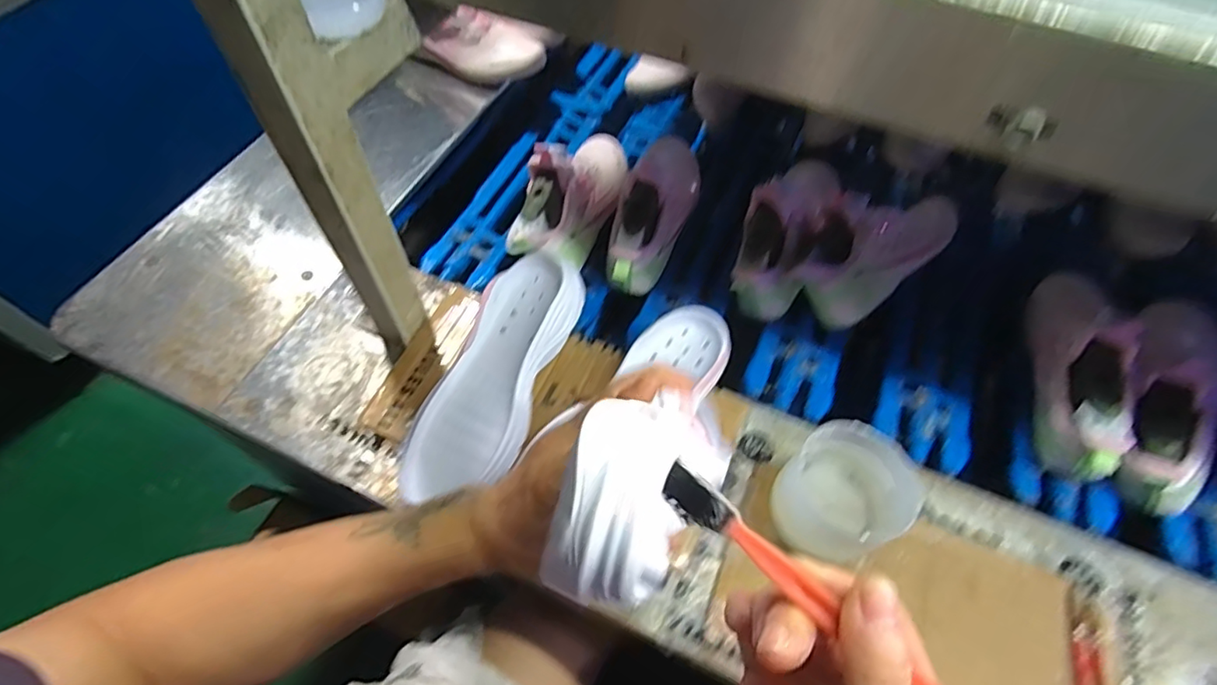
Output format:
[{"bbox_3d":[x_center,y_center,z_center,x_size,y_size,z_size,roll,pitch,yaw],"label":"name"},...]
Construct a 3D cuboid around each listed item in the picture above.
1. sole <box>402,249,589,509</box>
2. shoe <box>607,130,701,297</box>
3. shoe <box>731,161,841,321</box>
[{"bbox_3d":[-0.103,0.027,0.524,0.090,0.038,0.243,23,75,12],"label":"sole"},{"bbox_3d":[0.059,-0.166,0.700,0.077,0.112,0.236,17,56,7],"label":"shoe"},{"bbox_3d":[0.211,-0.141,0.692,0.091,0.103,0.266,26,59,13],"label":"shoe"}]

